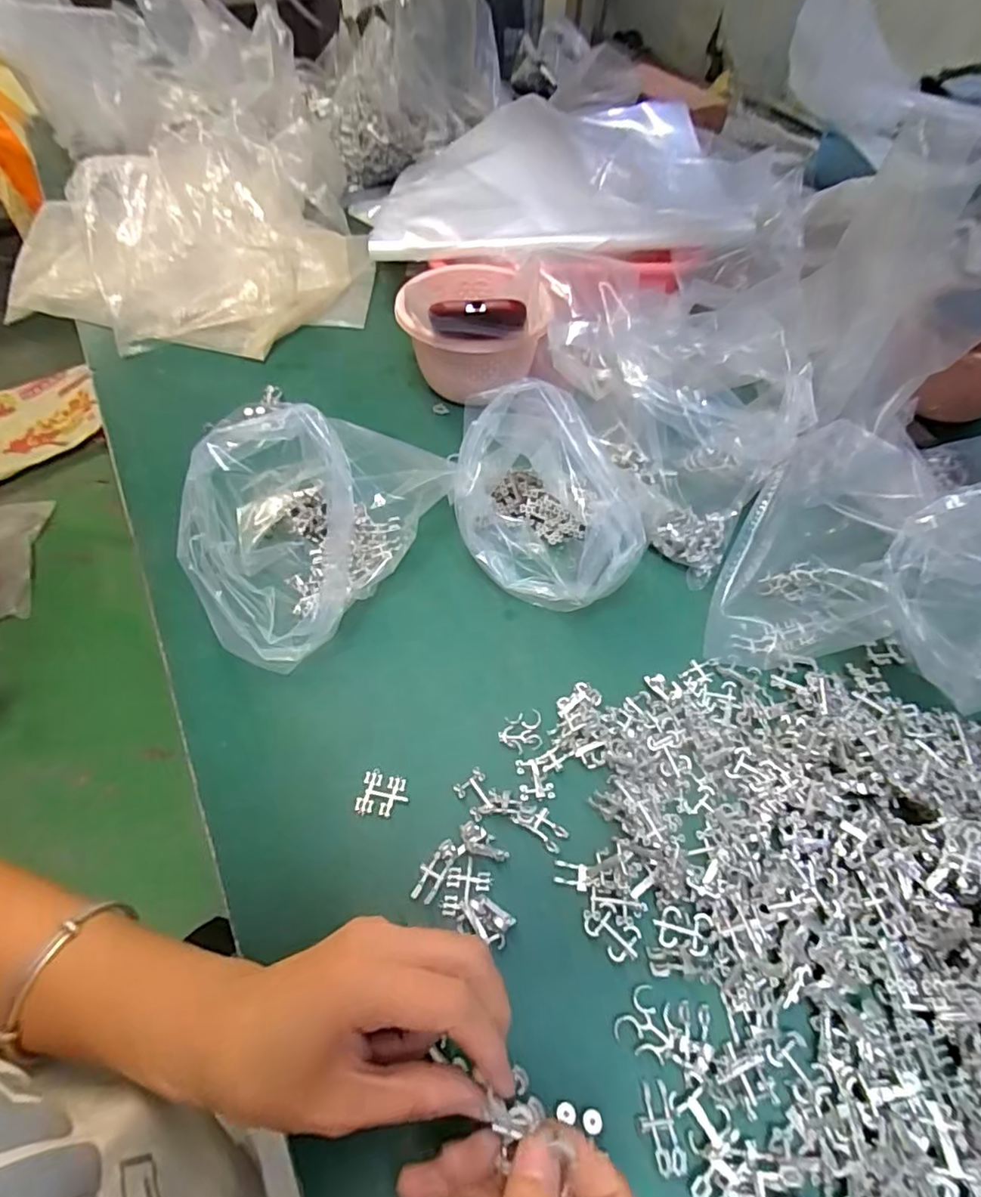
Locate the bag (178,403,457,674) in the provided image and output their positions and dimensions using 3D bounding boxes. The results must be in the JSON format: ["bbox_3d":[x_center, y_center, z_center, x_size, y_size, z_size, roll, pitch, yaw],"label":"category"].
[{"bbox_3d":[-0.138,-0.062,0.408,0.123,0.136,0.190,23,58,16],"label":"bag"}]

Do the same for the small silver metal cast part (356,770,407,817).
[{"bbox_3d":[-0.067,0.122,0.359,0.029,0.004,0.026,9,55,7],"label":"small silver metal cast part"}]

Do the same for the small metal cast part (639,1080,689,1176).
[{"bbox_3d":[0.078,0.247,0.268,0.017,0.006,0.032,-11,56,-8],"label":"small metal cast part"}]

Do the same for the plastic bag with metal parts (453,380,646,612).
[{"bbox_3d":[0.039,-0.067,0.419,0.103,0.117,0.140,-32,61,-20],"label":"plastic bag with metal parts"}]

